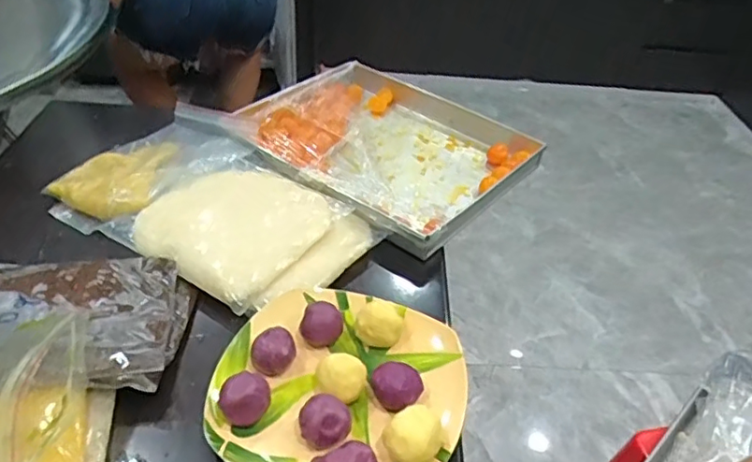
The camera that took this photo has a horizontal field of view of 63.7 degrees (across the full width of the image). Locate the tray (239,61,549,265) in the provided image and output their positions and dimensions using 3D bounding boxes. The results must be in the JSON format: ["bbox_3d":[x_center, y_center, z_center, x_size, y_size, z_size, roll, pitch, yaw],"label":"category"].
[{"bbox_3d":[0.008,-0.128,0.860,0.384,0.047,0.311,29,46,27],"label":"tray"}]

